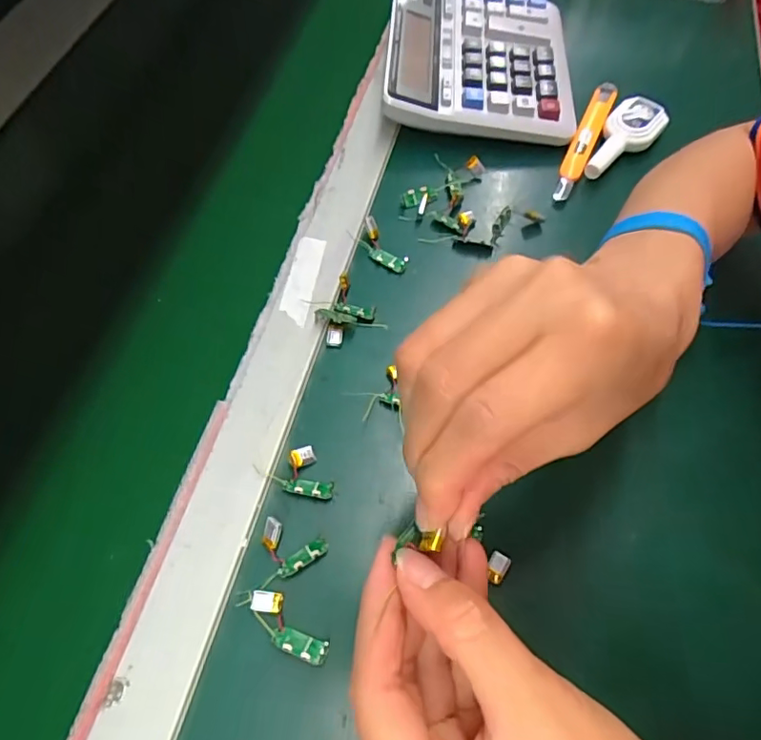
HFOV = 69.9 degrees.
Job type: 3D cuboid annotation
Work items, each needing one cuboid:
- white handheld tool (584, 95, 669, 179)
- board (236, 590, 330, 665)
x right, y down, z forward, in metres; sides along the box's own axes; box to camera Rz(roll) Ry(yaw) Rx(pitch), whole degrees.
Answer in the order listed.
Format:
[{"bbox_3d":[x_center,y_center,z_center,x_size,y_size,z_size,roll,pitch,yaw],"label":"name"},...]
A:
[{"bbox_3d":[0.190,-0.183,0.429,0.037,0.022,0.088,39,68,19],"label":"white handheld tool"},{"bbox_3d":[-0.048,0.128,0.274,0.050,0.005,0.018,31,66,16],"label":"board"}]

